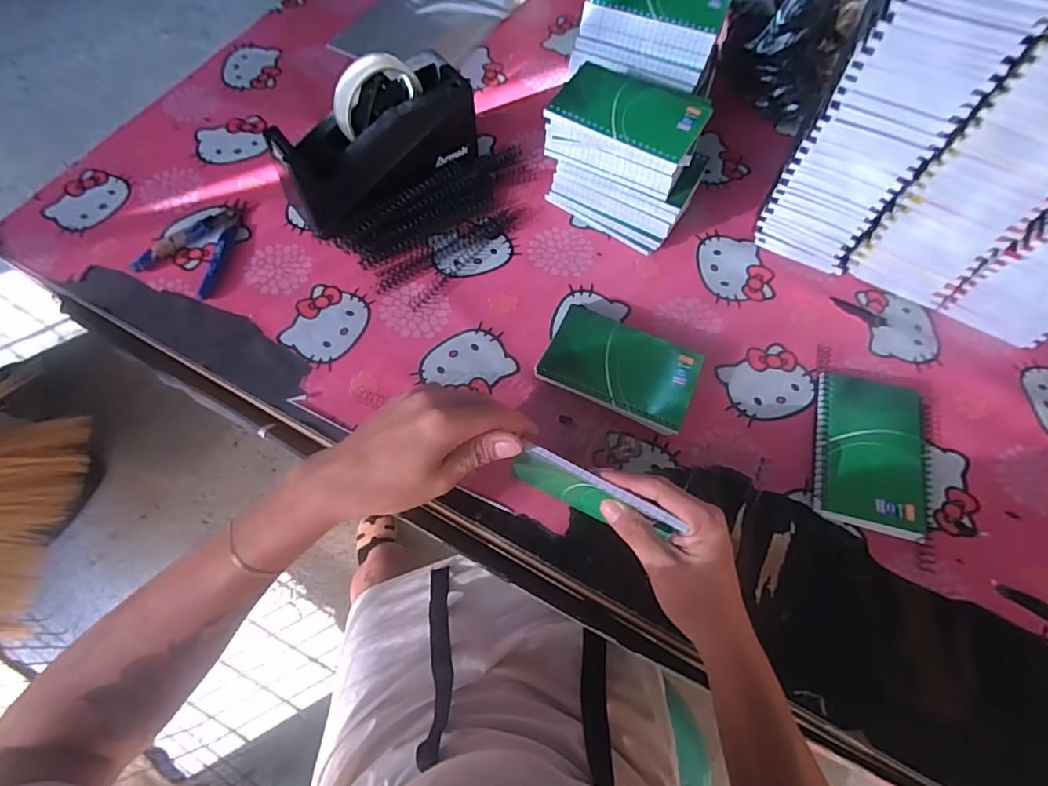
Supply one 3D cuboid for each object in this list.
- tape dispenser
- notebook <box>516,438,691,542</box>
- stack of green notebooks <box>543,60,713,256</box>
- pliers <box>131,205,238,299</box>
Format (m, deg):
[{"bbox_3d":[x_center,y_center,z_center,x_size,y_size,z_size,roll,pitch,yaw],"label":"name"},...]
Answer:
[{"bbox_3d":[-0.140,-0.246,0.512,0.199,0.113,0.099,-35,71,-15],"label":"tape dispenser"},{"bbox_3d":[0.050,0.076,0.385,0.124,0.080,0.013,24,67,10],"label":"notebook"},{"bbox_3d":[0.104,-0.234,0.514,0.146,0.115,0.094,31,69,12],"label":"stack of green notebooks"},{"bbox_3d":[-0.320,-0.147,0.515,0.081,0.012,0.102,23,67,9],"label":"pliers"}]

